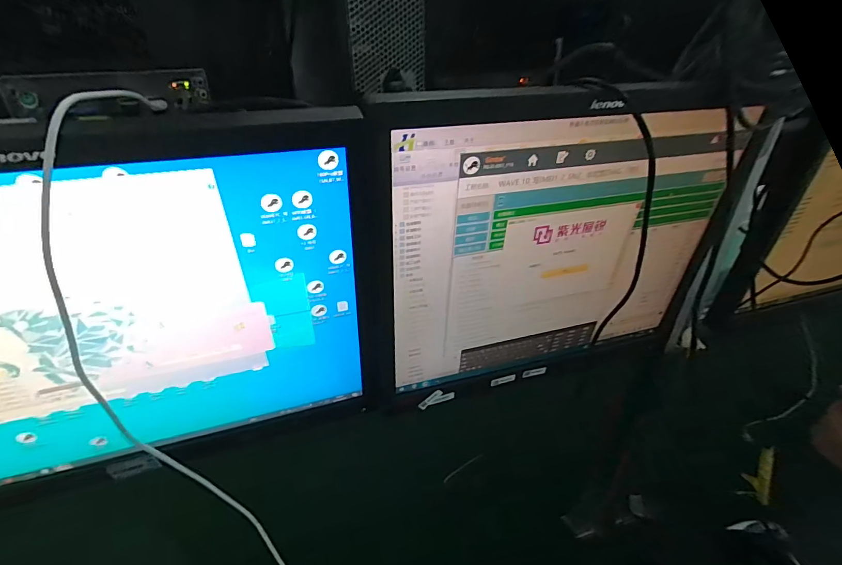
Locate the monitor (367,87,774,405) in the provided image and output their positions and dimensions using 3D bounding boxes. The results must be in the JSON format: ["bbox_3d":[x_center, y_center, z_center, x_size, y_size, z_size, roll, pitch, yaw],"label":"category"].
[{"bbox_3d":[0.153,-0.014,0.393,0.398,0.310,0.061,-9,37,-15],"label":"monitor"}]

